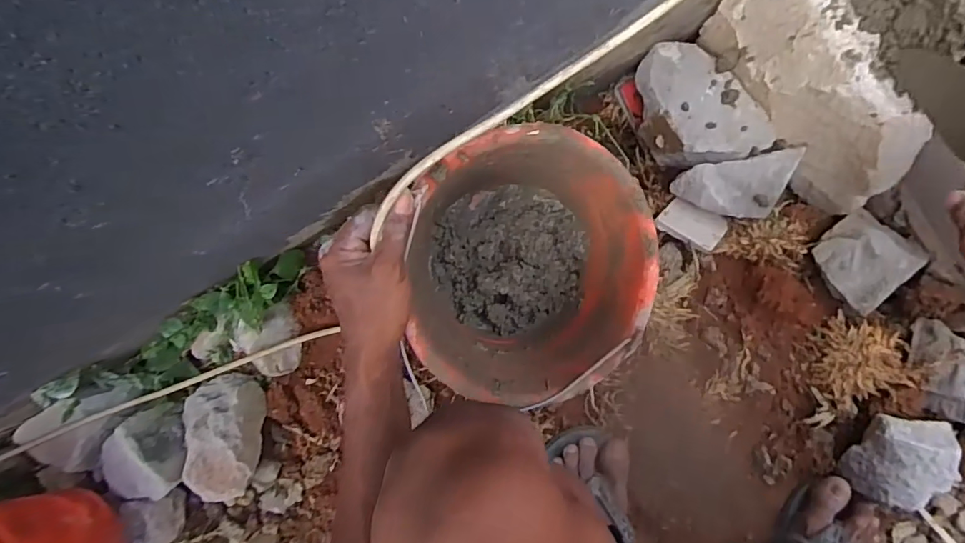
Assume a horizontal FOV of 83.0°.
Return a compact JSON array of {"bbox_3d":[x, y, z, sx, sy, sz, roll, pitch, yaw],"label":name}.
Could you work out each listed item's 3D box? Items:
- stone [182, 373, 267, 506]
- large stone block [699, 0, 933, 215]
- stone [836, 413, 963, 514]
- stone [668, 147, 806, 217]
[{"bbox_3d":[-0.311,0.202,0.658,0.099,0.057,0.145,-22,88,7],"label":"stone"},{"bbox_3d":[0.391,-0.216,0.636,0.114,0.146,0.294,-34,86,6],"label":"large stone block"},{"bbox_3d":[0.469,0.213,0.608,0.093,0.045,0.100,18,93,7],"label":"stone"},{"bbox_3d":[0.314,-0.100,0.667,0.139,0.041,0.072,-9,89,7],"label":"stone"}]

